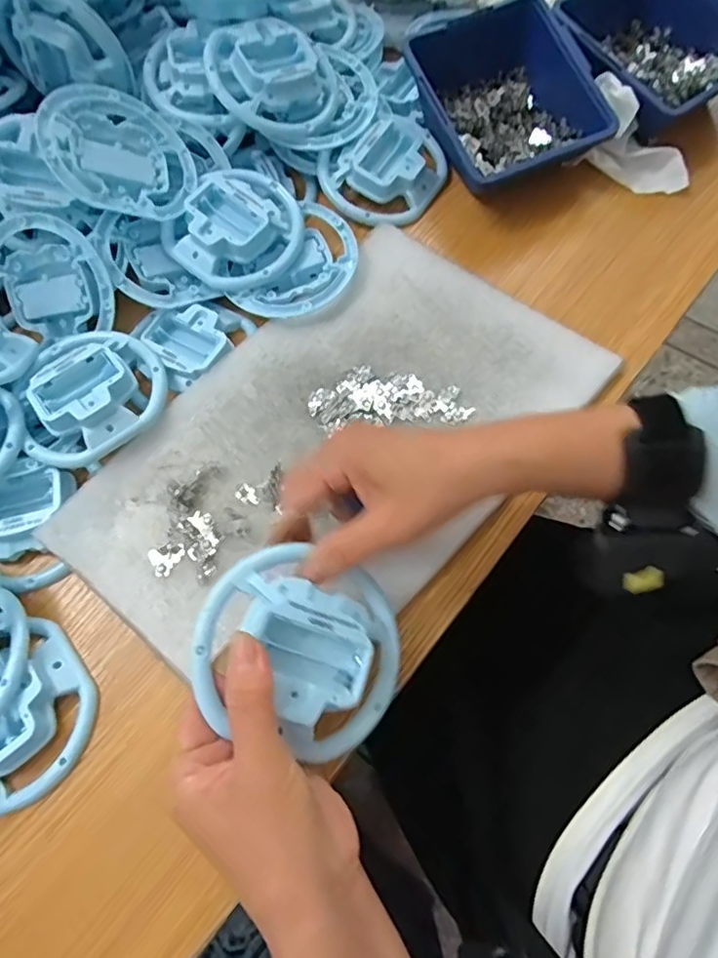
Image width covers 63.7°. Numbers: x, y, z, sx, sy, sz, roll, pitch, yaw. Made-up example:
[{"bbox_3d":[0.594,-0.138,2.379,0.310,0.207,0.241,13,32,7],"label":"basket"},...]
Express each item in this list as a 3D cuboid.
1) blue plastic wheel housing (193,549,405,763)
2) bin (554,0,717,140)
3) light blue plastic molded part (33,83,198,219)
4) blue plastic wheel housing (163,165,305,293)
[{"bbox_3d":[-0.027,0.082,0.286,0.102,0.028,0.086,26,67,-13],"label":"blue plastic wheel housing"},{"bbox_3d":[0.234,-0.340,0.467,0.122,0.069,0.145,-34,69,-9],"label":"bin"},{"bbox_3d":[-0.169,-0.234,0.411,0.103,0.016,0.107,11,71,-32],"label":"light blue plastic molded part"},{"bbox_3d":[-0.091,-0.194,0.433,0.092,0.022,0.099,0,70,-1],"label":"blue plastic wheel housing"}]

